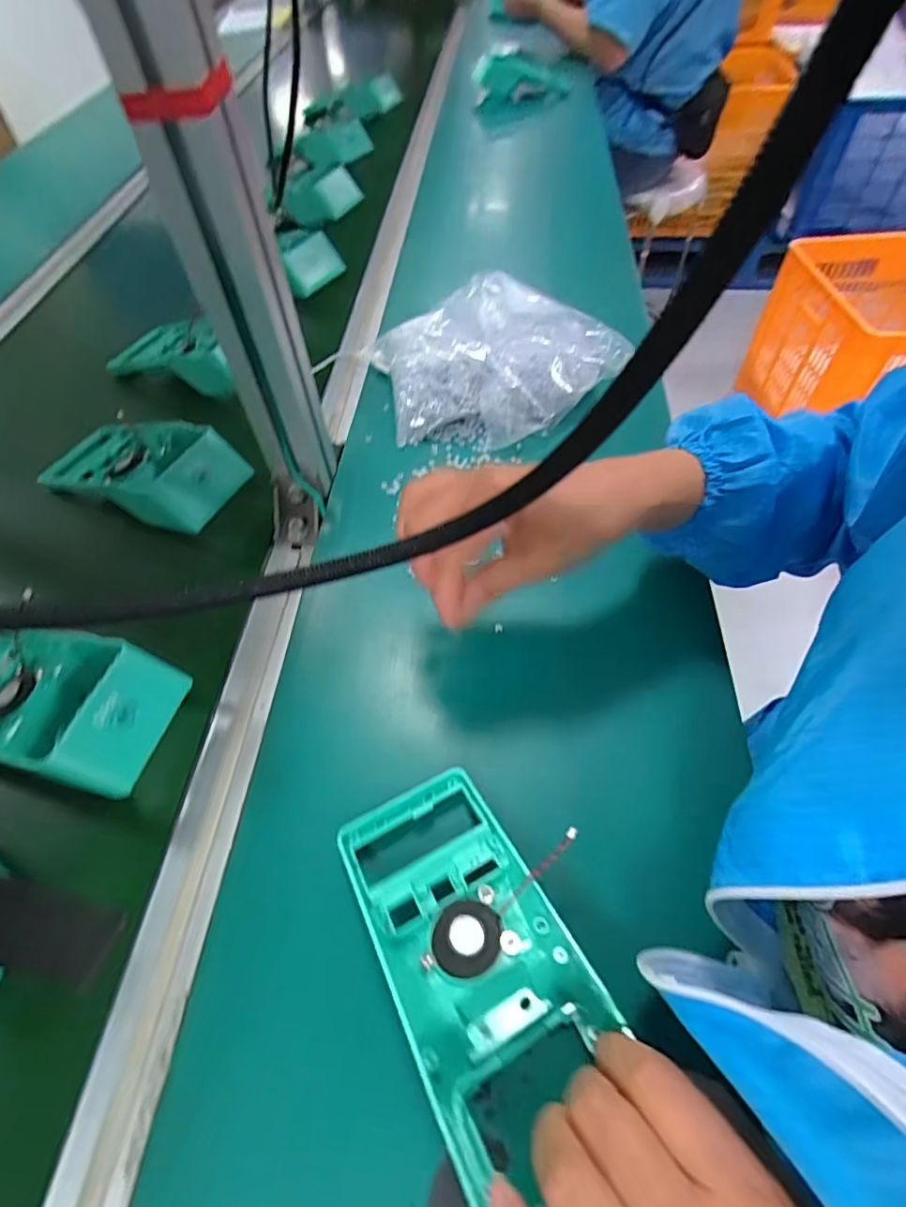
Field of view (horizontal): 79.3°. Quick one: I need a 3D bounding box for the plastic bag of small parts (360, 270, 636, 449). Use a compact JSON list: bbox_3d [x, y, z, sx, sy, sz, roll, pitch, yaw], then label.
[{"bbox_3d":[0.045,-0.237,0.520,0.236,0.058,0.172,-24,58,-13],"label":"plastic bag of small parts"}]

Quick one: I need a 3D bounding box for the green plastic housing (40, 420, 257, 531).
[{"bbox_3d":[-0.265,-0.118,0.453,0.185,0.046,0.084,19,59,15],"label":"green plastic housing"}]

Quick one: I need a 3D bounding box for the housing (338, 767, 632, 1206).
[{"bbox_3d":[0.007,0.165,0.264,0.088,0.027,0.161,-28,59,-16],"label":"housing"}]

